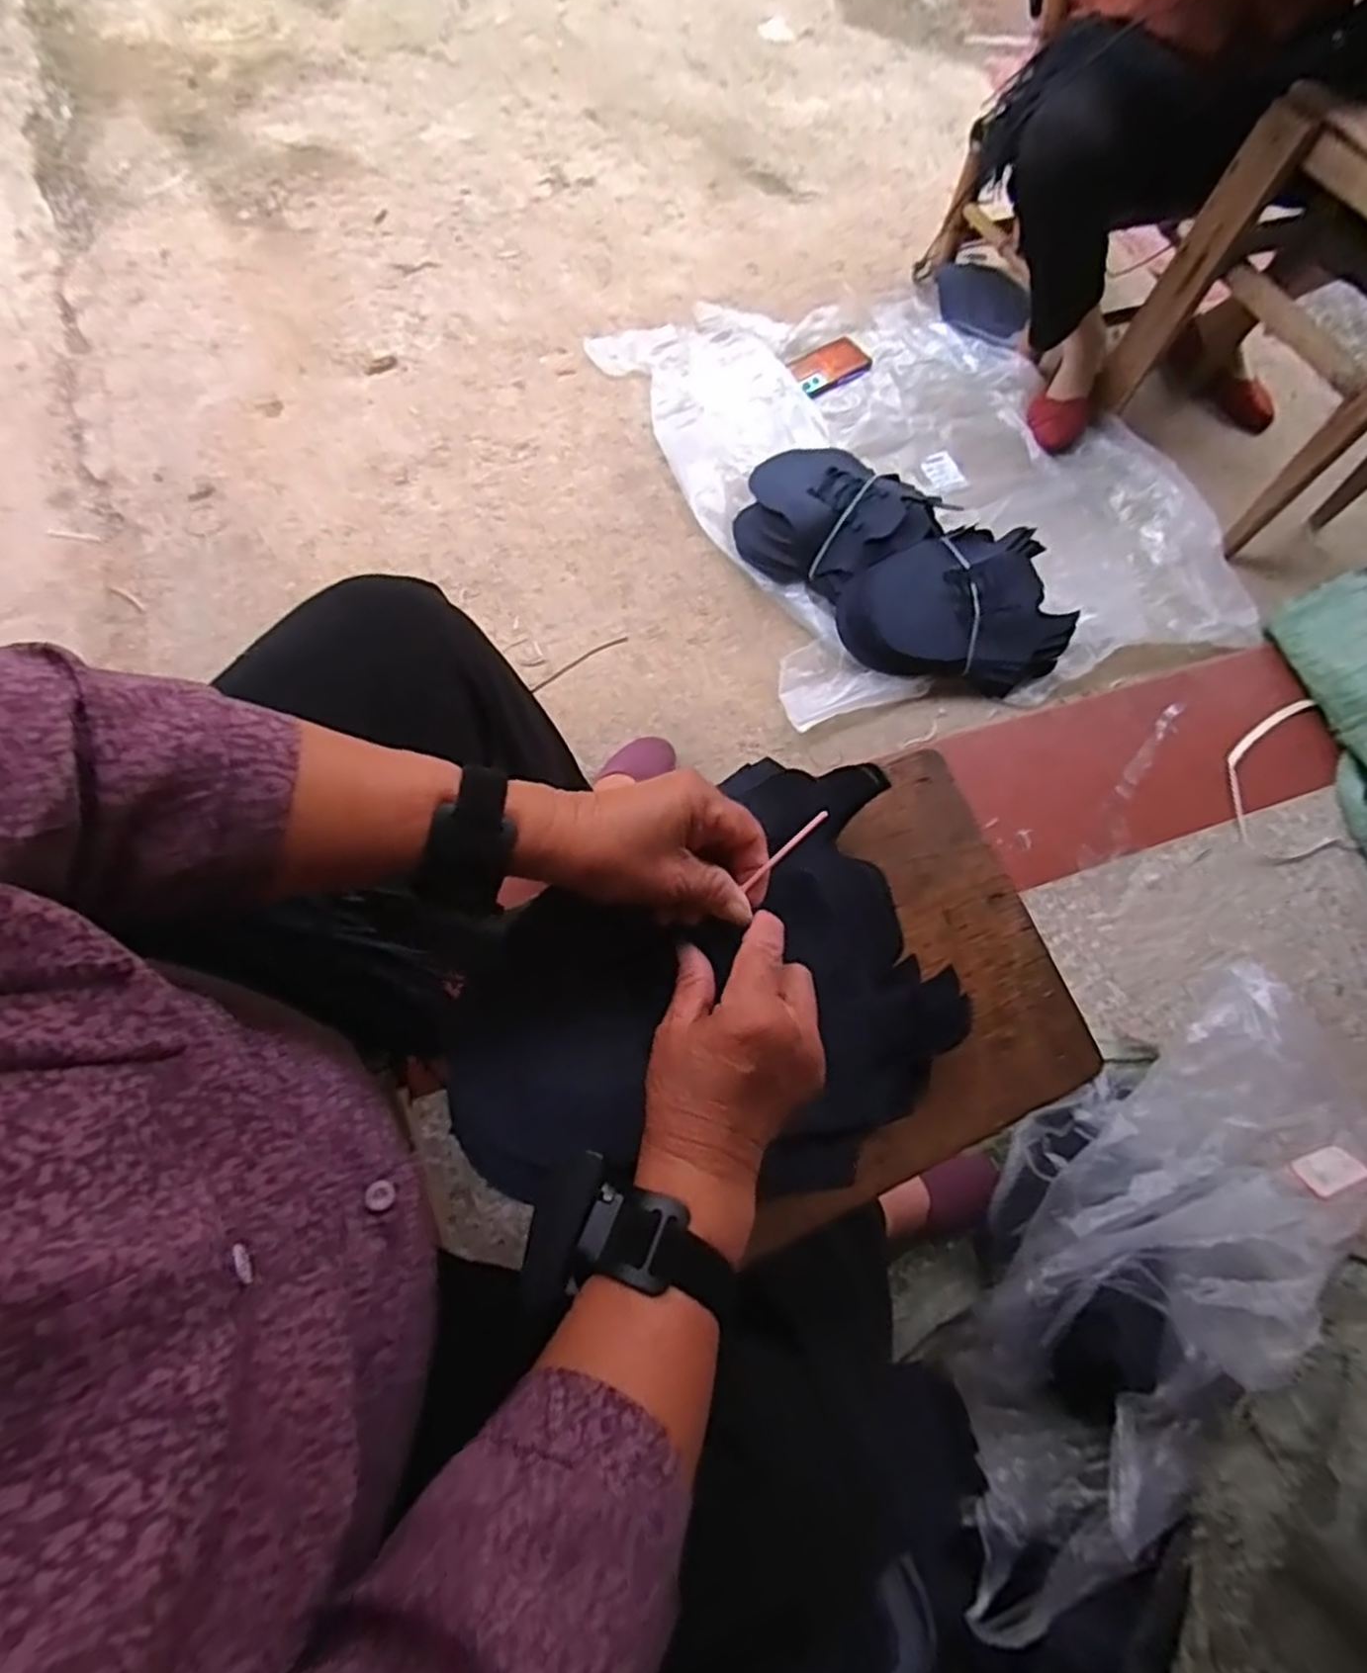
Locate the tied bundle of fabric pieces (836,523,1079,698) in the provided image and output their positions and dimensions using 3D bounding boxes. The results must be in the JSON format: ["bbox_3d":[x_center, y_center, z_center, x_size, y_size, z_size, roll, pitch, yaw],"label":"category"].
[{"bbox_3d":[0.365,-0.296,1.049,0.275,0.112,0.238,-22,78,-13],"label":"tied bundle of fabric pieces"}]

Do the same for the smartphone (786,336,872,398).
[{"bbox_3d":[0.252,-0.803,1.303,0.155,0.014,0.090,-33,81,-15],"label":"smartphone"}]

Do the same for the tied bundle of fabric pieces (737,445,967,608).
[{"bbox_3d":[0.212,-0.449,1.102,0.260,0.127,0.207,35,73,3],"label":"tied bundle of fabric pieces"}]

